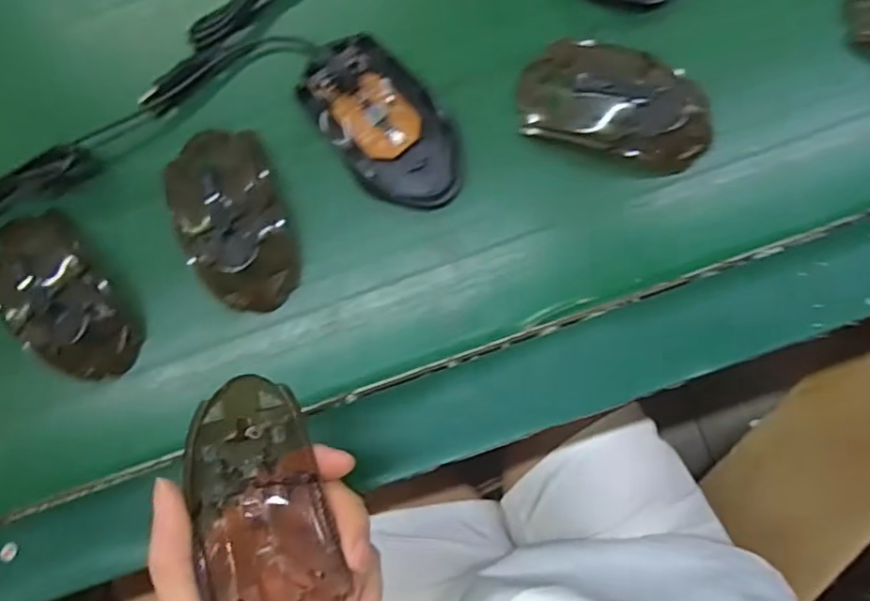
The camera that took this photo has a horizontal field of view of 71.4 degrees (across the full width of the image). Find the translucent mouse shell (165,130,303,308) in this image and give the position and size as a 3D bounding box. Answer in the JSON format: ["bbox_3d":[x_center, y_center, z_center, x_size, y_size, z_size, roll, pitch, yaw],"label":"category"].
[{"bbox_3d":[-0.115,-0.048,0.344,0.056,0.026,0.106,-20,83,1],"label":"translucent mouse shell"}]

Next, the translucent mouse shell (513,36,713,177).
[{"bbox_3d":[0.103,-0.113,0.337,0.108,0.027,0.061,19,85,5],"label":"translucent mouse shell"}]

